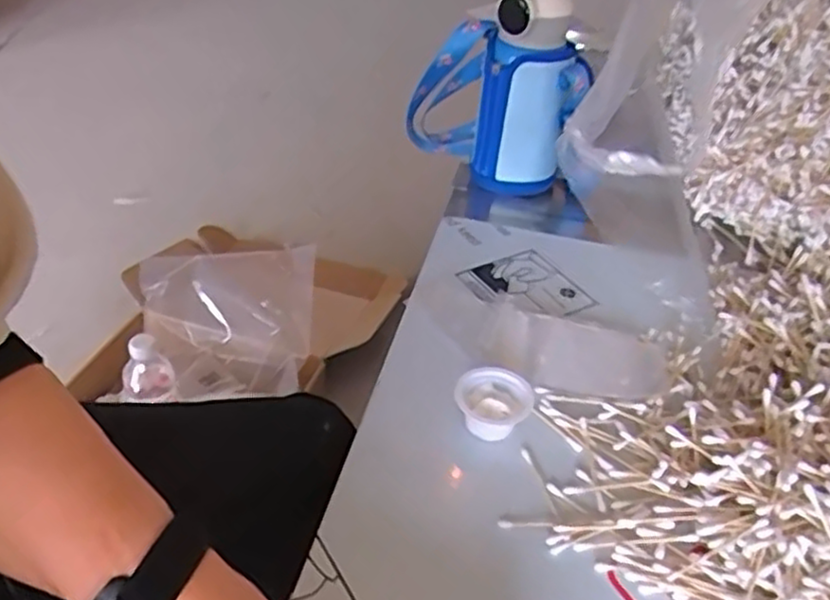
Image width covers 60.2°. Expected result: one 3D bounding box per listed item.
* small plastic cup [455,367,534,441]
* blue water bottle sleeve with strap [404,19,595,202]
[{"bbox_3d":[0.056,0.073,0.512,0.052,0.025,0.048,2,40,-2],"label":"small plastic cup"},{"bbox_3d":[0.081,-0.216,0.774,0.077,0.145,0.199,-27,49,-33],"label":"blue water bottle sleeve with strap"}]

